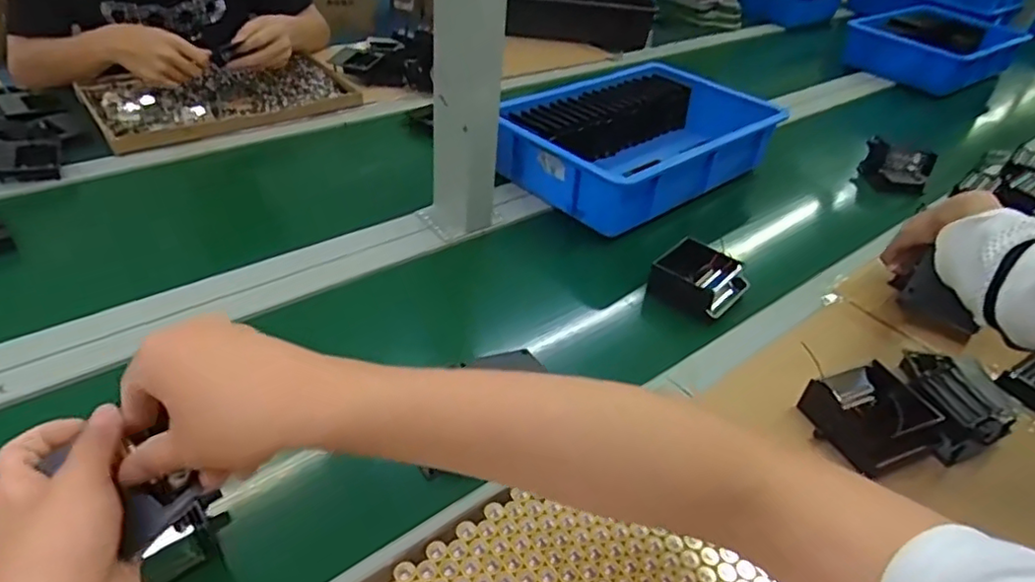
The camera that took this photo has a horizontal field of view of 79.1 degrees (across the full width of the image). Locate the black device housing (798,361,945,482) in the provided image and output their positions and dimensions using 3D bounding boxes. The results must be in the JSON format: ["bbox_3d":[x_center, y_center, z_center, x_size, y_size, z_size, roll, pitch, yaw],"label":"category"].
[{"bbox_3d":[0.328,0.114,0.583,0.103,0.047,0.094,-19,45,-29],"label":"black device housing"}]

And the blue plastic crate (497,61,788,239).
[{"bbox_3d":[0.176,-0.228,0.944,0.285,0.085,0.391,35,46,30],"label":"blue plastic crate"}]

